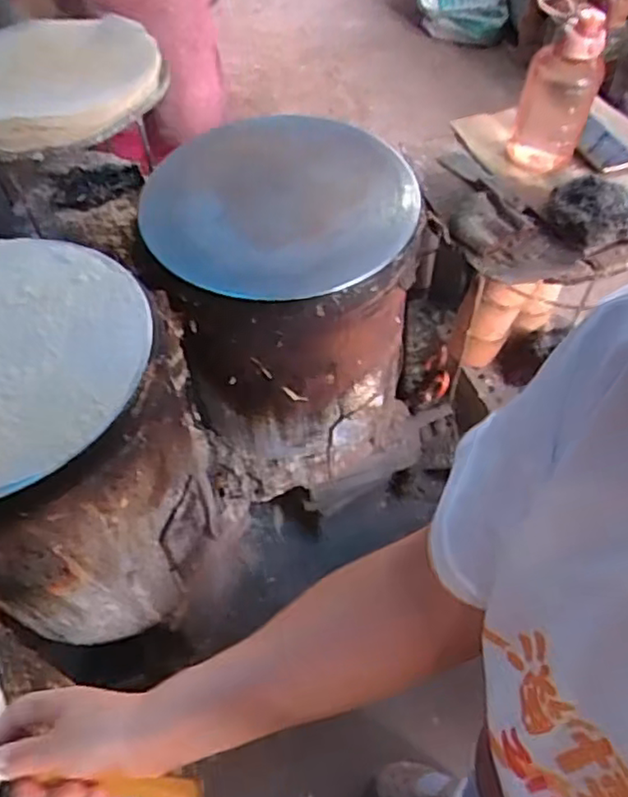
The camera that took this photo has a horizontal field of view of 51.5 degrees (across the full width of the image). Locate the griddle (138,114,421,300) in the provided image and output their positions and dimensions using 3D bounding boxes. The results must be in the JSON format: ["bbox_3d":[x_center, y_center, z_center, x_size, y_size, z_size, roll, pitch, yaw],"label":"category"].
[{"bbox_3d":[-0.042,-0.269,0.878,0.352,0.041,0.328,1,53,-1],"label":"griddle"}]

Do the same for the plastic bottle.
[{"bbox_3d":[0.375,-0.468,1.008,0.115,0.216,0.102,14,55,14],"label":"plastic bottle"}]

